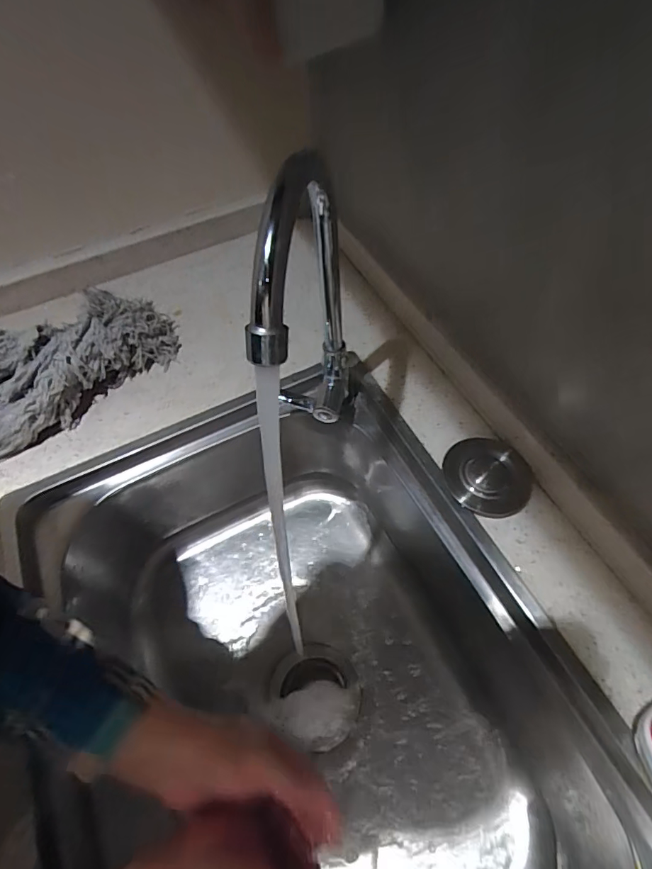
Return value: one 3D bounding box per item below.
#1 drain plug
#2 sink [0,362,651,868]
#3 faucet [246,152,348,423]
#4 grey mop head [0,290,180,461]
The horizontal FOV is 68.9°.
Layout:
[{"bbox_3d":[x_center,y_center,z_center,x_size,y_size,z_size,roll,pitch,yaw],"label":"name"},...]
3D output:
[{"bbox_3d":[0.161,0.039,0.476,0.082,0.024,0.083,4,58,7],"label":"drain plug"},{"bbox_3d":[-0.013,0.252,0.472,0.426,0.197,0.591,-25,59,-11],"label":"sink"},{"bbox_3d":[-0.012,-0.055,0.388,0.054,0.284,0.165,-3,59,1],"label":"faucet"},{"bbox_3d":[-0.299,-0.083,0.549,0.259,0.086,0.097,-36,62,-17],"label":"grey mop head"}]

